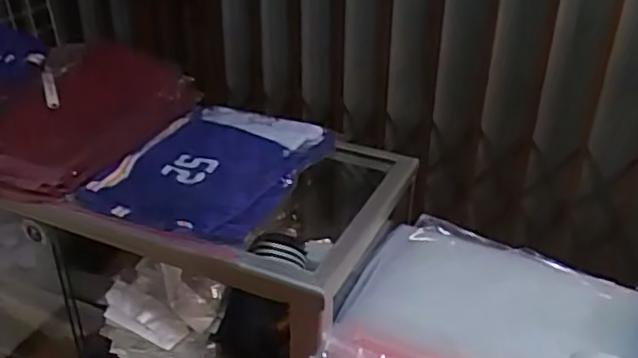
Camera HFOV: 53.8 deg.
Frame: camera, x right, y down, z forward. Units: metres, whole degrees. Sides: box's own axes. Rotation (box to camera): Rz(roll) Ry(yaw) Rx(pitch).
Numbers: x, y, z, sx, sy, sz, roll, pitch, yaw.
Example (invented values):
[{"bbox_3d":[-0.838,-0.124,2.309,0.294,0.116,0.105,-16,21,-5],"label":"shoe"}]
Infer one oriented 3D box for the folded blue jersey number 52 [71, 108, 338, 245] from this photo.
[{"bbox_3d":[-0.152,-0.016,0.924,0.237,0.065,0.302,17,35,24],"label":"folded blue jersey number 52"}]

